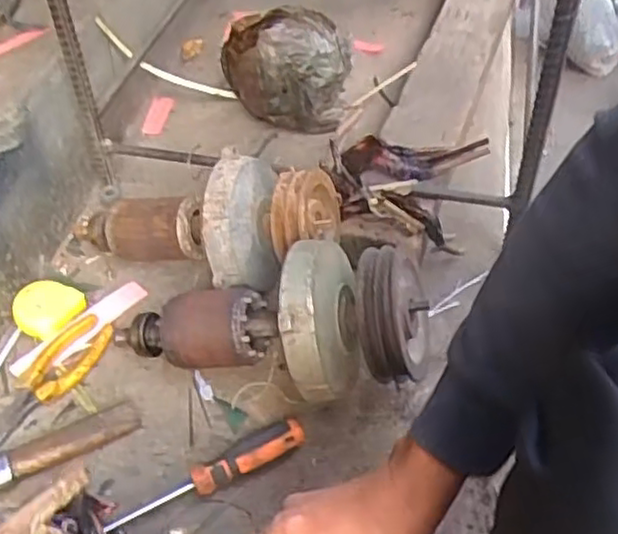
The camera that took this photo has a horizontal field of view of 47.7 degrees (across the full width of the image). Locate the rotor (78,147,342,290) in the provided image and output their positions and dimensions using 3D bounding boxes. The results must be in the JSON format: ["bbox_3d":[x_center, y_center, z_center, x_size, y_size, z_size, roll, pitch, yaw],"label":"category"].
[{"bbox_3d":[-0.134,-0.039,0.751,0.319,0.135,0.143,-6,44,26],"label":"rotor"}]

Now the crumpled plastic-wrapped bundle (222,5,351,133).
[{"bbox_3d":[-0.031,-0.273,0.946,0.178,0.109,0.149,-2,48,0],"label":"crumpled plastic-wrapped bundle"}]

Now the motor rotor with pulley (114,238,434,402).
[{"bbox_3d":[-0.053,0.053,0.658,0.308,0.126,0.134,-8,44,23],"label":"motor rotor with pulley"}]

